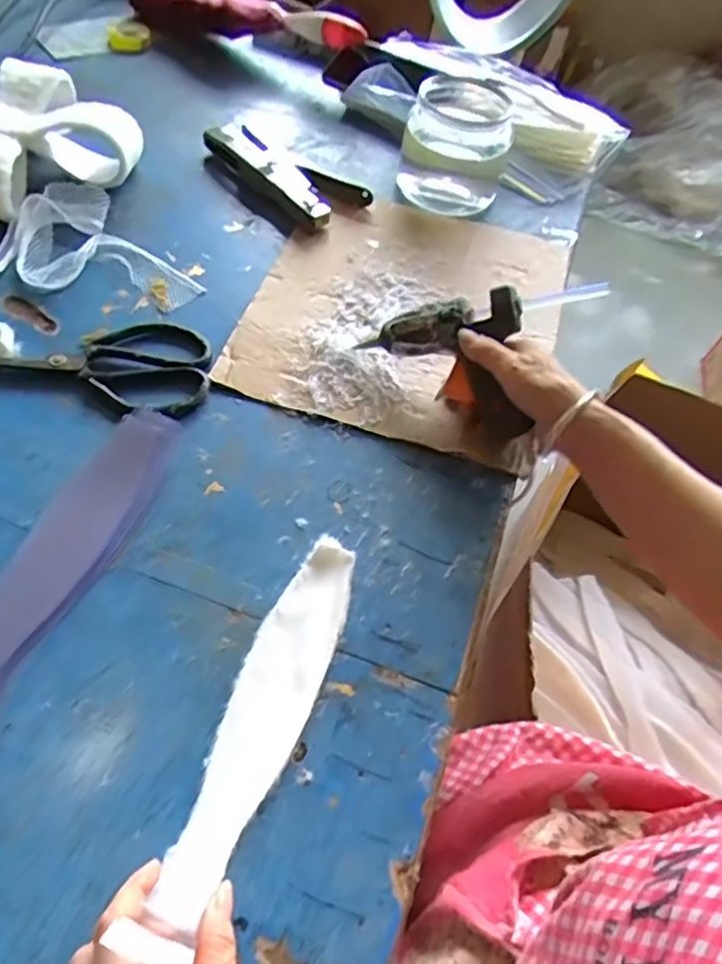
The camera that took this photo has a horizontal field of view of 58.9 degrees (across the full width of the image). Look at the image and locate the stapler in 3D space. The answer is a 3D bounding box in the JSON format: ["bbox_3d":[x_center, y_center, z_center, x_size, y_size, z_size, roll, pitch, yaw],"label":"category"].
[{"bbox_3d":[-0.090,-0.338,0.686,0.195,0.021,0.083,38,61,20],"label":"stapler"}]

